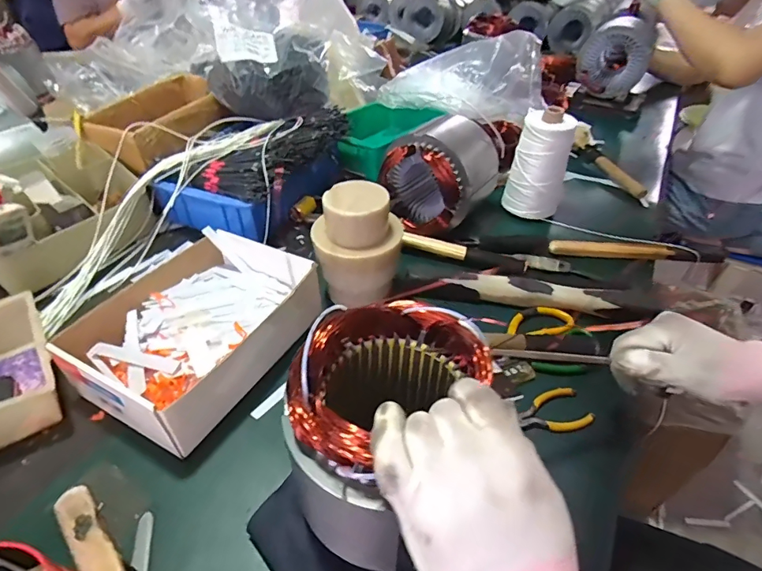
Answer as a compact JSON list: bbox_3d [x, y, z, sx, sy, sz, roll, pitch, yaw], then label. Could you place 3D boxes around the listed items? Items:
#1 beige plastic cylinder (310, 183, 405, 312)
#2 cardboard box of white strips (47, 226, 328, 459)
[{"bbox_3d":[-0.028,-0.047,0.550,0.108,0.136,0.092,0,41,-2],"label":"beige plastic cylinder"},{"bbox_3d":[-0.208,0.044,0.518,0.195,0.074,0.256,23,46,23],"label":"cardboard box of white strips"}]

